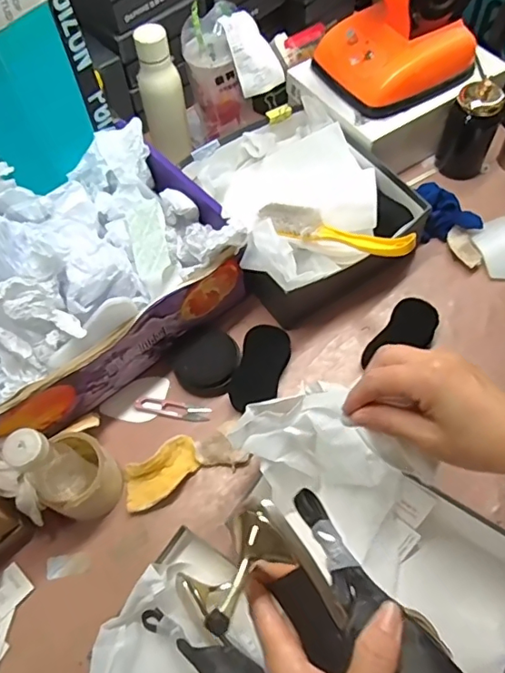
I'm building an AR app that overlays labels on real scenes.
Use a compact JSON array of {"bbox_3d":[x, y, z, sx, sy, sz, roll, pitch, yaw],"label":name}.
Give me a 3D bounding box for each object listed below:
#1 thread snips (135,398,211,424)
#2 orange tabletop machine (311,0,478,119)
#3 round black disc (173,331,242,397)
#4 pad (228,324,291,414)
[{"bbox_3d":[-0.109,0.100,0.718,0.106,0.006,0.022,10,62,9],"label":"thread snips"},{"bbox_3d":[0.220,-0.477,0.783,0.196,0.229,0.171,-31,64,-13],"label":"orange tabletop machine"},{"bbox_3d":[-0.062,0.035,0.729,0.087,0.026,0.092,-1,61,3],"label":"round black disc"},{"bbox_3d":[0.011,0.042,0.716,0.061,0.021,0.125,13,63,10],"label":"pad"}]

